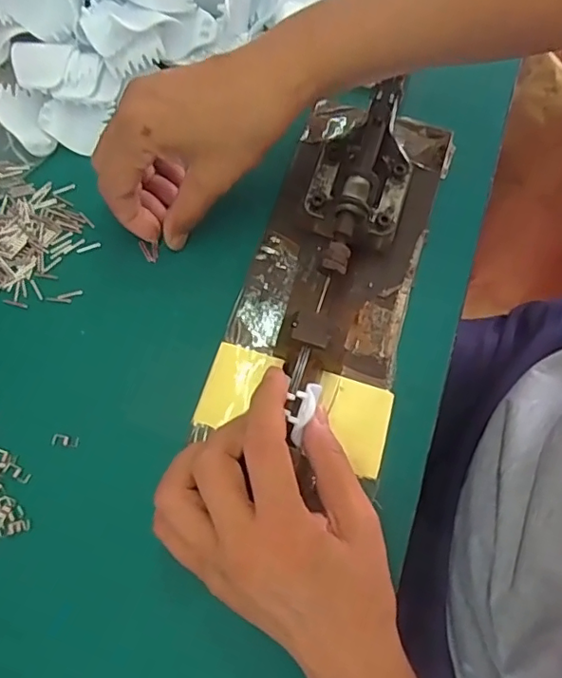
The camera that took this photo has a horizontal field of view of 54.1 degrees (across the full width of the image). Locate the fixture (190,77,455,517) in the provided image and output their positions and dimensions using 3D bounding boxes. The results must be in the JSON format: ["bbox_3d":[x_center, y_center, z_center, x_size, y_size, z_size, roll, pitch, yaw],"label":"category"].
[{"bbox_3d":[0.034,-0.047,0.319,0.105,0.054,0.233,16,74,3],"label":"fixture"}]

